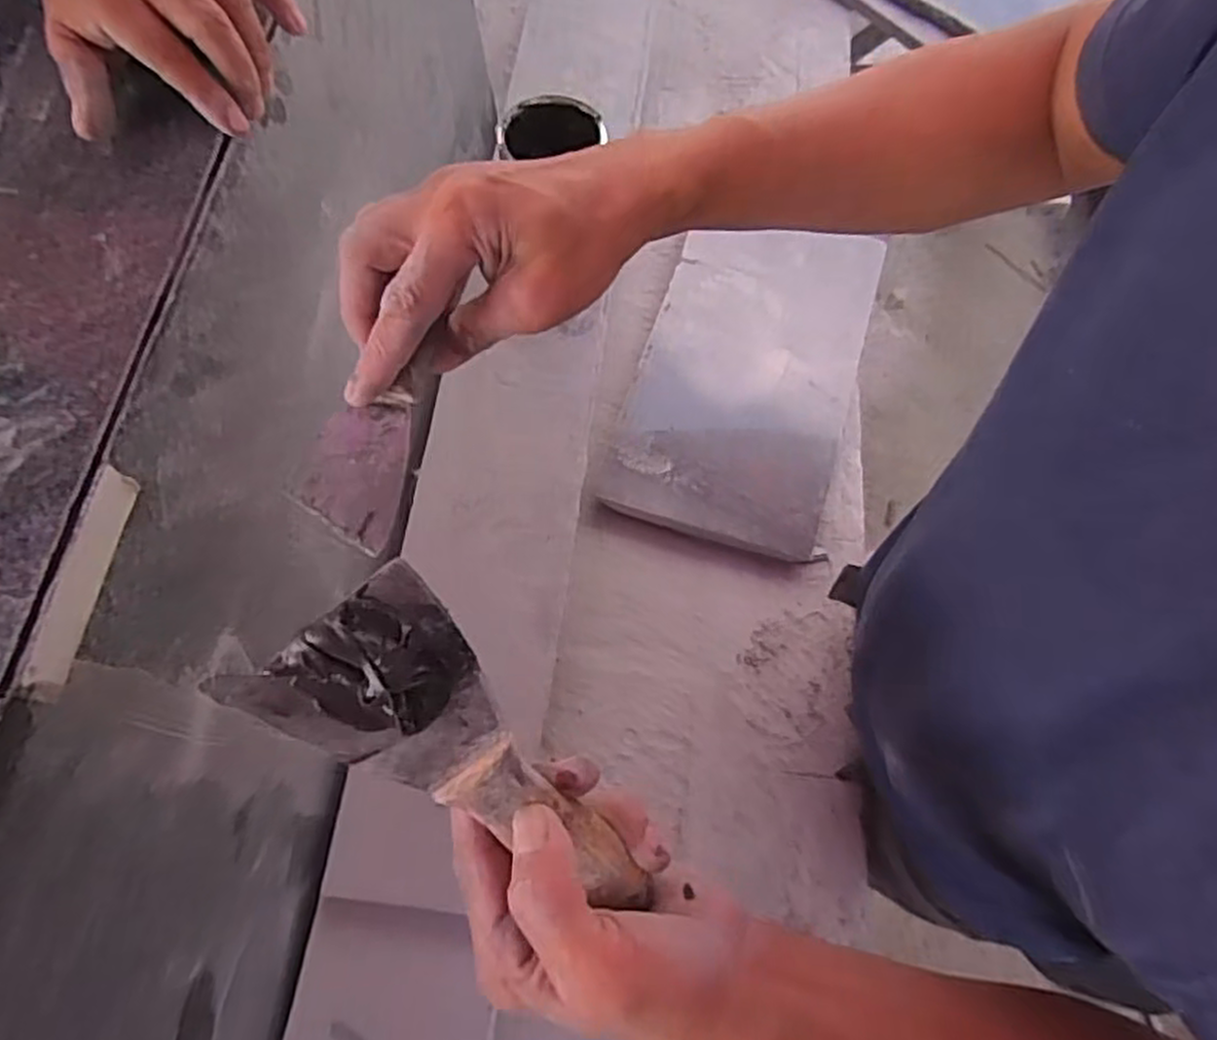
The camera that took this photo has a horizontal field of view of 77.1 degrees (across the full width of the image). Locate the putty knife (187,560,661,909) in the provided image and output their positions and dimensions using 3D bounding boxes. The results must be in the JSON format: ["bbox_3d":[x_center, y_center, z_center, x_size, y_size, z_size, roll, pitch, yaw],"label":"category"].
[{"bbox_3d":[-0.048,0.086,0.277,0.069,0.023,0.162,-40,113,6],"label":"putty knife"}]

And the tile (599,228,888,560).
[{"bbox_3d":[0.145,-0.157,0.802,0.211,0.021,0.370,16,69,9],"label":"tile"}]

